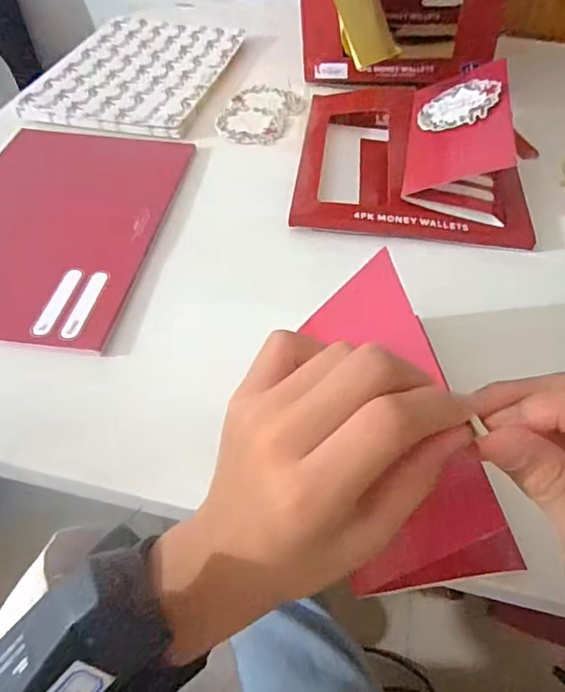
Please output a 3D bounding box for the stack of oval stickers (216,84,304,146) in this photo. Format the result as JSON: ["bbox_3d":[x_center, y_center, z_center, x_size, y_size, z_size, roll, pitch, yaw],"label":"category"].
[{"bbox_3d":[-0.025,-0.244,0.557,0.076,0.005,0.118,16,50,12],"label":"stack of oval stickers"}]

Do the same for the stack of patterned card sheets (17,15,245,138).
[{"bbox_3d":[-0.162,-0.314,0.604,0.178,0.017,0.270,10,49,7],"label":"stack of patterned card sheets"}]

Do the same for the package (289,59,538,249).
[{"bbox_3d":[0.120,-0.194,0.475,0.200,0.066,0.240,7,48,4],"label":"package"}]

